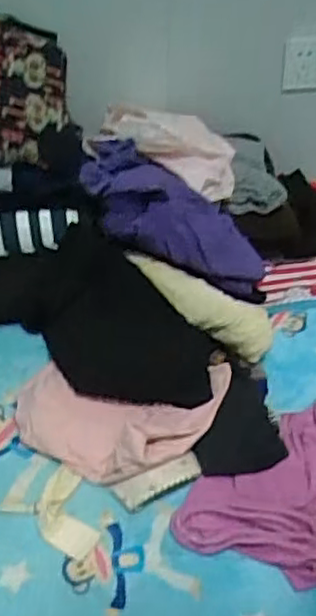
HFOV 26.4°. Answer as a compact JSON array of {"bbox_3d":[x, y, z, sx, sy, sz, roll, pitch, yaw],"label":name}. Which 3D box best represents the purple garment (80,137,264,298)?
[{"bbox_3d":[0.024,-0.134,1.003,0.326,0.103,0.160,37,50,-1],"label":"purple garment"}]

